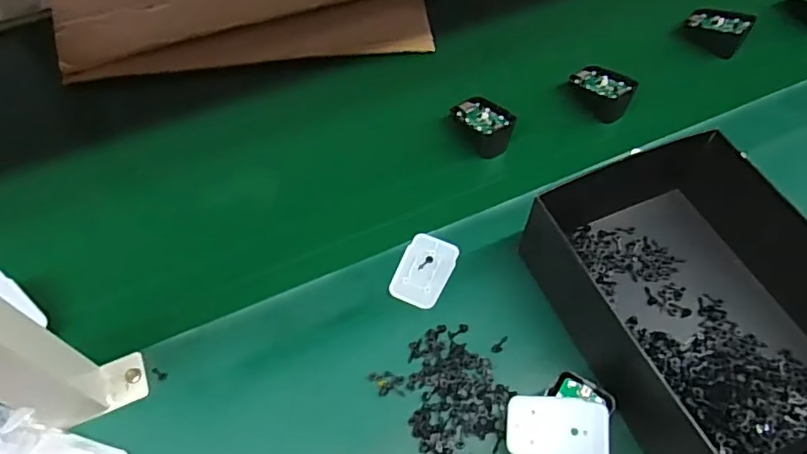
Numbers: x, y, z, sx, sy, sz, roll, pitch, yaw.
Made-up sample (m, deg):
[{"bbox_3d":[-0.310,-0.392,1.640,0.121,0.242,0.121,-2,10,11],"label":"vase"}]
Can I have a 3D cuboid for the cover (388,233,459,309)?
[{"bbox_3d":[0.019,0.037,0.499,0.045,0.004,0.068,21,60,13],"label":"cover"}]

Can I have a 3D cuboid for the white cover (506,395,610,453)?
[{"bbox_3d":[0.109,0.144,0.398,0.069,0.005,0.043,1,73,18],"label":"white cover"}]

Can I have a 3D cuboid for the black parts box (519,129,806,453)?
[{"bbox_3d":[0.234,0.054,0.446,0.191,0.078,0.254,-20,59,-13],"label":"black parts box"}]

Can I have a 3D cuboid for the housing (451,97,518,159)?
[{"bbox_3d":[0.084,-0.109,0.585,0.043,0.035,0.071,-24,60,-15],"label":"housing"}]

